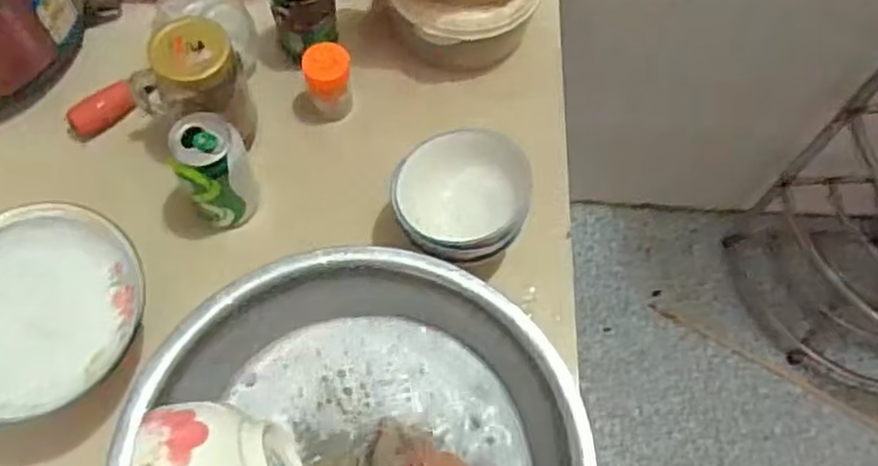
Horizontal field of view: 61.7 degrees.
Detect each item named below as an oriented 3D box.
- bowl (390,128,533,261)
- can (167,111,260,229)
[{"bbox_3d":[0.021,-0.029,0.674,0.121,0.074,0.115,1,64,-2],"label":"bowl"},{"bbox_3d":[-0.207,-0.052,0.694,0.063,0.124,0.065,1,64,-2],"label":"can"}]

